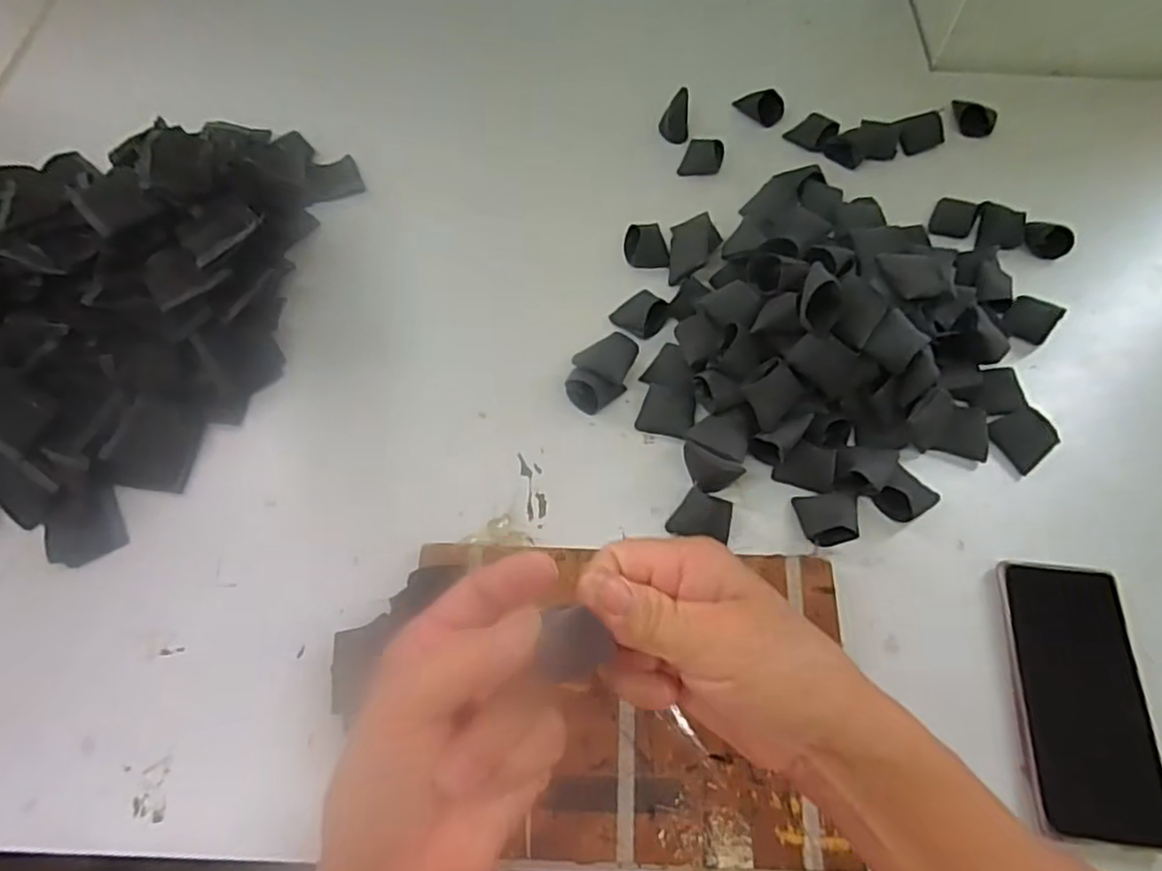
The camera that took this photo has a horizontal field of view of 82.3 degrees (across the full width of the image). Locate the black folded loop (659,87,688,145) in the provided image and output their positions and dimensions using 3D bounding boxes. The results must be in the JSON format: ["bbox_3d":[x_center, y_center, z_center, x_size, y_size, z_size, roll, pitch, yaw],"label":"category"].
[{"bbox_3d":[0.089,-0.300,0.623,0.026,0.032,0.032,6,64,3],"label":"black folded loop"}]

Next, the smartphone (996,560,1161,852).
[{"bbox_3d":[0.308,0.160,0.412,0.077,0.012,0.160,5,64,3],"label":"smartphone"}]

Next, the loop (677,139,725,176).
[{"bbox_3d":[0.111,-0.257,0.607,0.037,0.022,0.032,10,64,5],"label":"loop"}]

